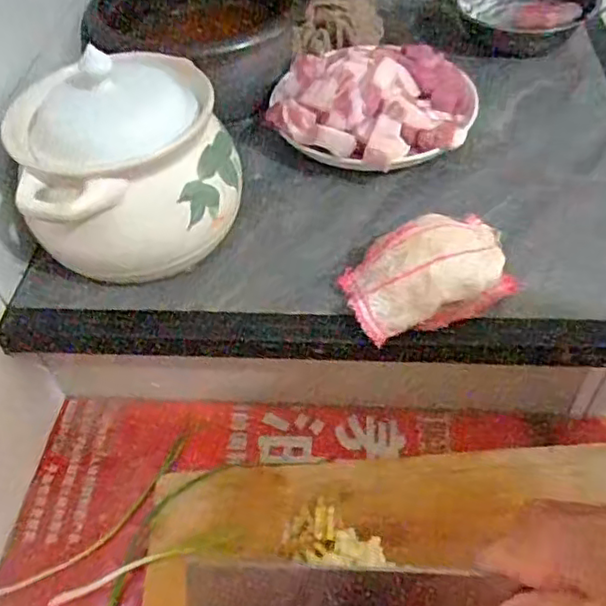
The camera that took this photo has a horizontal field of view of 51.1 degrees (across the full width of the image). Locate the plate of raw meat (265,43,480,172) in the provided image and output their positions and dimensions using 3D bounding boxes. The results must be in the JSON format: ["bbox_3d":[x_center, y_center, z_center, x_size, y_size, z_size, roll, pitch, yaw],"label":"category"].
[{"bbox_3d":[0.067,-0.194,0.606,0.184,0.078,0.170,-2,49,3],"label":"plate of raw meat"}]

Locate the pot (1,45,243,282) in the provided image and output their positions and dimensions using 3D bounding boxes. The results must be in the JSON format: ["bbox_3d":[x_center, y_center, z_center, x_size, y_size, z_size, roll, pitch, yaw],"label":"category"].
[{"bbox_3d":[-0.135,-0.110,0.501,0.154,0.145,0.146,-2,49,3],"label":"pot"}]

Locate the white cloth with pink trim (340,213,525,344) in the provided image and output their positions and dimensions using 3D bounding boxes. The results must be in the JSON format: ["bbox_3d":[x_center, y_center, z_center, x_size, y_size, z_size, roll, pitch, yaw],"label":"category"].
[{"bbox_3d":[0.094,-0.023,0.475,0.123,0.048,0.078,-21,51,-13],"label":"white cloth with pink trim"}]

